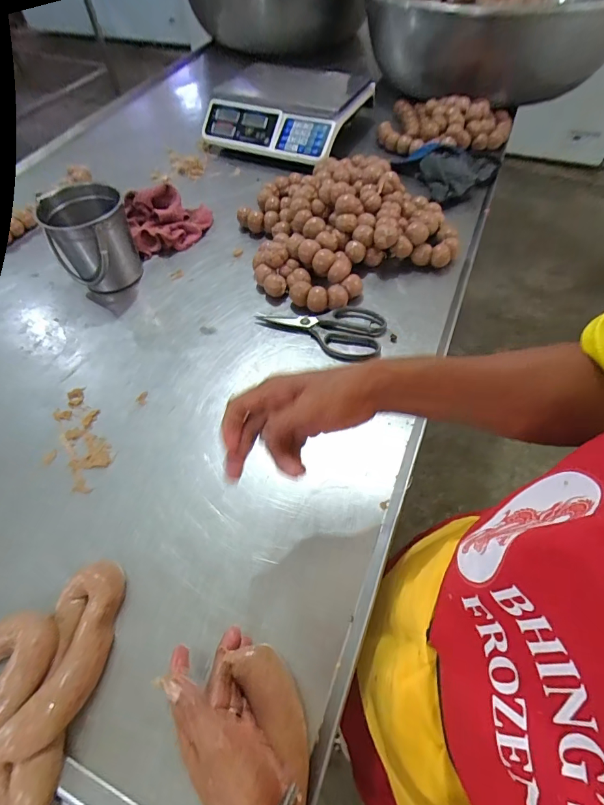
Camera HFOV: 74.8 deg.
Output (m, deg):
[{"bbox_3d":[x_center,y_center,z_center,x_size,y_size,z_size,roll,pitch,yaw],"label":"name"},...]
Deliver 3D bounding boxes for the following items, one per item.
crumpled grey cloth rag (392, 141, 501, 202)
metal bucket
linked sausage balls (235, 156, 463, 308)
[{"bbox_3d":[0.322,-0.517,0.873,0.220,0.050,0.154,-14,58,-8],"label":"crumpled grey cloth rag"},{"bbox_3d":[-0.339,-0.262,0.657,0.116,0.145,0.116,-1,56,2],"label":"metal bucket"},{"bbox_3d":[0.059,-0.340,0.725,0.351,0.097,0.339,-1,56,2],"label":"linked sausage balls"}]

